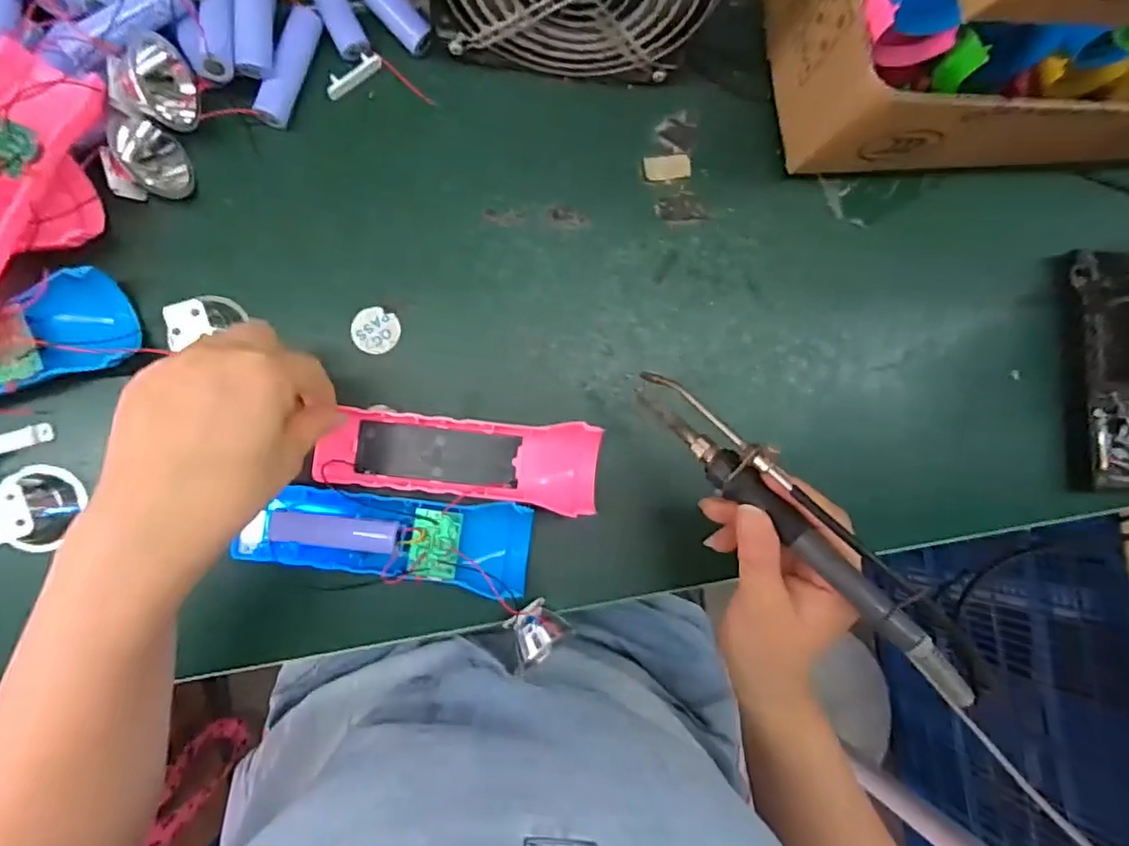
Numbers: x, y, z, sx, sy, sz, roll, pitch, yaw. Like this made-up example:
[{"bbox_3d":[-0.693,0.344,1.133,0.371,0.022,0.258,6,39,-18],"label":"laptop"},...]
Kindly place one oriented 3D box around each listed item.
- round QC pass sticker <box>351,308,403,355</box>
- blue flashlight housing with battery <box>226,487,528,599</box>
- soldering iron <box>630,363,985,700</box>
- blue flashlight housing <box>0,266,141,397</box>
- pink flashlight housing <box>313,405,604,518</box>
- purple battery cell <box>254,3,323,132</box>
[{"bbox_3d":[-0.110,-0.054,0.353,0.027,0.004,0.026,0,86,-7],"label":"round QC pass sticker"},{"bbox_3d":[-0.093,0.061,0.328,0.151,0.026,0.046,9,85,-6],"label":"blue flashlight housing with battery"},{"bbox_3d":[0.107,0.044,0.284,0.024,0.026,0.194,-44,67,-4],"label":"soldering iron"},{"bbox_3d":[-0.304,-0.032,0.314,0.155,0.035,0.045,-22,96,-6],"label":"blue flashlight housing"},{"bbox_3d":[-0.056,0.020,0.340,0.152,0.022,0.046,6,92,-6],"label":"pink flashlight housing"},{"bbox_3d":[-0.155,-0.201,0.341,0.015,0.016,0.068,20,84,-5],"label":"purple battery cell"}]

